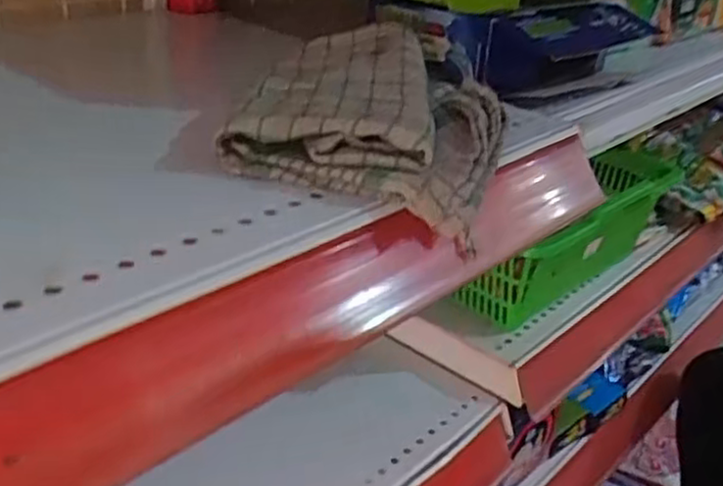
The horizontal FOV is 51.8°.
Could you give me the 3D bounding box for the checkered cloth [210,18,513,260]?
[{"bbox_3d":[0.008,-0.060,0.348,0.112,0.047,0.124,12,29,12],"label":"checkered cloth"}]

